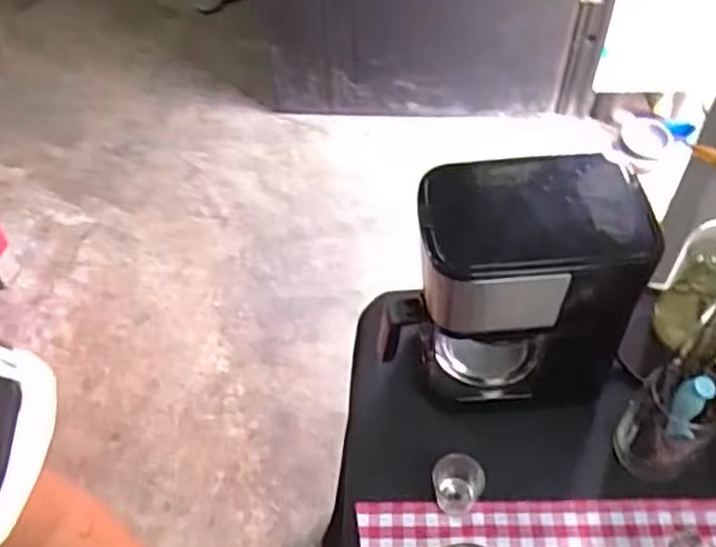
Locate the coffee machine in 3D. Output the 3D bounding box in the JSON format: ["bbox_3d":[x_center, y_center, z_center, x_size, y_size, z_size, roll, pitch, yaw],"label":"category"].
[{"bbox_3d":[0.155,0.016,0.687,0.185,0.237,0.130,0,51,3],"label":"coffee machine"}]

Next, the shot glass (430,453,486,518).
[{"bbox_3d":[0.097,0.207,0.687,0.048,0.050,0.041,16,54,15],"label":"shot glass"}]

